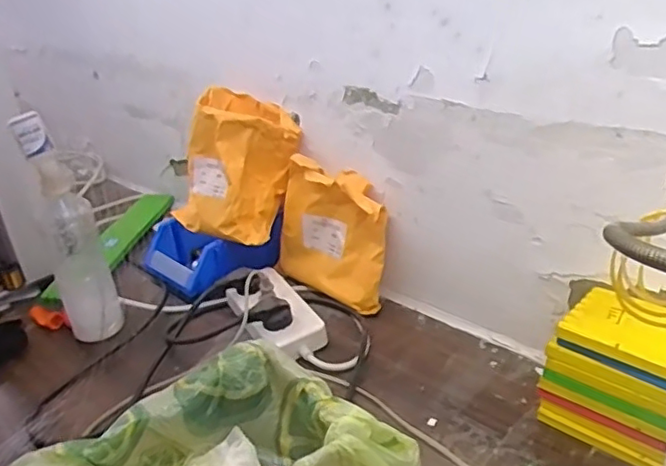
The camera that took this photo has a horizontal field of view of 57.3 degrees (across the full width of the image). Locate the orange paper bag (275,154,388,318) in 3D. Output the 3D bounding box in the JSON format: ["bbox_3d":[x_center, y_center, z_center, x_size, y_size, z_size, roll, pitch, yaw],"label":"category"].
[{"bbox_3d":[-0.003,0.002,0.774,0.059,0.162,0.166,-27,34,-34],"label":"orange paper bag"}]

